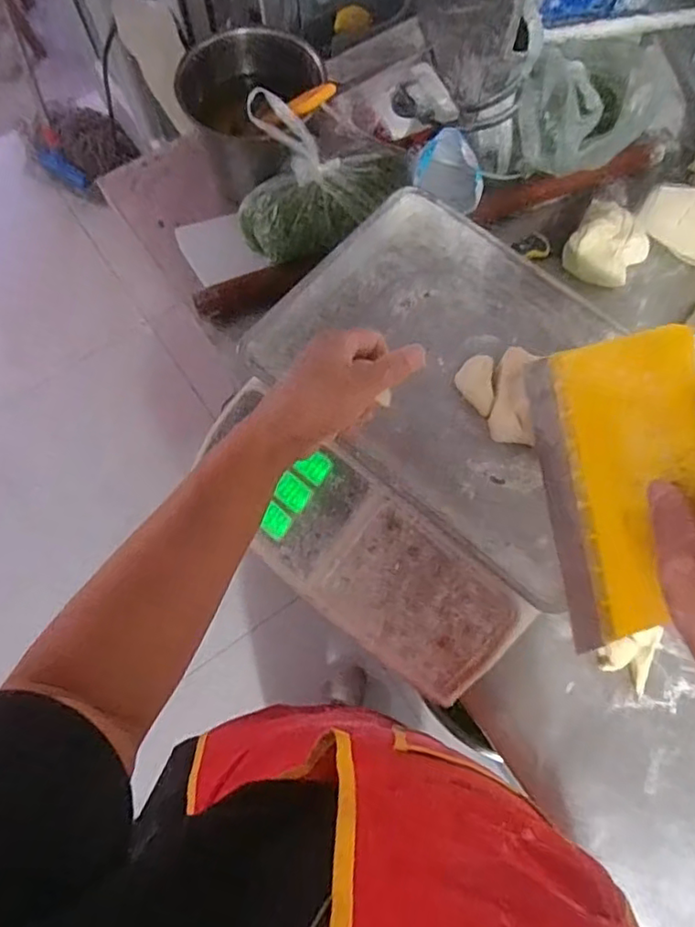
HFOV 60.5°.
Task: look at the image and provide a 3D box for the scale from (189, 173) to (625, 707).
[{"bbox_3d":[0.066,-0.026,0.528,0.319,0.093,0.340,37,76,11],"label":"scale"}]

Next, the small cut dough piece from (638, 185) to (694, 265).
[{"bbox_3d":[0.362,-0.261,0.640,0.084,0.015,0.071,26,117,14],"label":"small cut dough piece"}]

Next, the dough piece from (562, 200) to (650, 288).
[{"bbox_3d":[0.276,-0.233,0.635,0.075,0.039,0.072,0,72,0],"label":"dough piece"}]

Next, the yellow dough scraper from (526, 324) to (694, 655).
[{"bbox_3d":[0.168,0.010,0.365,0.011,0.120,0.187,1,74,-24],"label":"yellow dough scraper"}]

